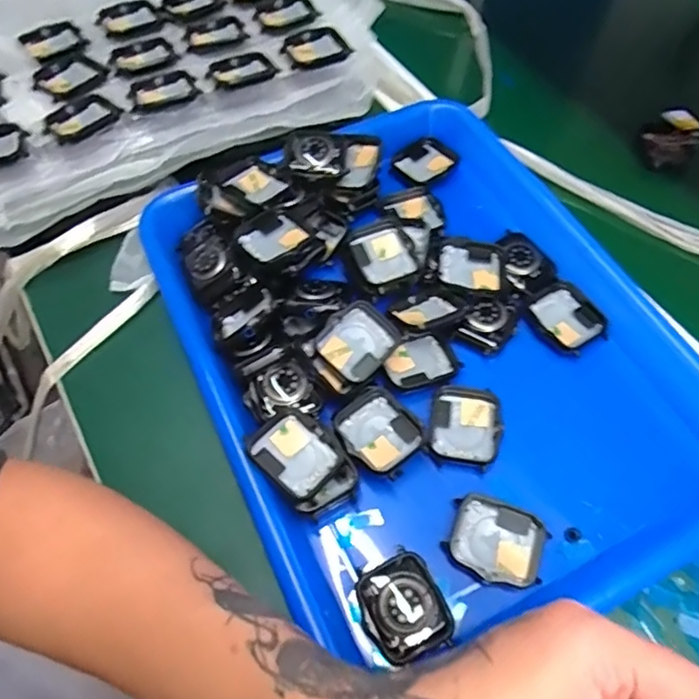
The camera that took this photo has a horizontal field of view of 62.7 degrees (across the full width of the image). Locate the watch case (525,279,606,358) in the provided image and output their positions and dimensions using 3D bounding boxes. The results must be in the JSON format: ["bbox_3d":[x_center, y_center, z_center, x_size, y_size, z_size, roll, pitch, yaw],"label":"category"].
[{"bbox_3d":[0.131,-0.019,0.349,0.037,0.008,0.043,-33,64,-16],"label":"watch case"}]

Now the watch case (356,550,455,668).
[{"bbox_3d":[0.025,0.123,0.273,0.038,0.013,0.042,-25,62,-13],"label":"watch case"}]

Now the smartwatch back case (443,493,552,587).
[{"bbox_3d":[0.074,0.096,0.287,0.047,0.007,0.038,19,62,12],"label":"smartwatch back case"}]

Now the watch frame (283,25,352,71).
[{"bbox_3d":[-0.024,-0.221,0.424,0.048,0.007,0.041,-24,60,-14],"label":"watch frame"}]

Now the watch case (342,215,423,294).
[{"bbox_3d":[0.020,-0.056,0.361,0.040,0.020,0.045,-22,67,-11],"label":"watch case"}]

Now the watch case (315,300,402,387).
[{"bbox_3d":[0.006,-0.005,0.326,0.043,0.012,0.035,-40,66,-19],"label":"watch case"}]

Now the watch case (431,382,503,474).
[{"bbox_3d":[0.064,0.042,0.316,0.036,0.007,0.044,10,61,7],"label":"watch case"}]

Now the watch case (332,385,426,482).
[{"bbox_3d":[0.016,0.044,0.309,0.039,0.015,0.044,-39,66,-19],"label":"watch case"}]

